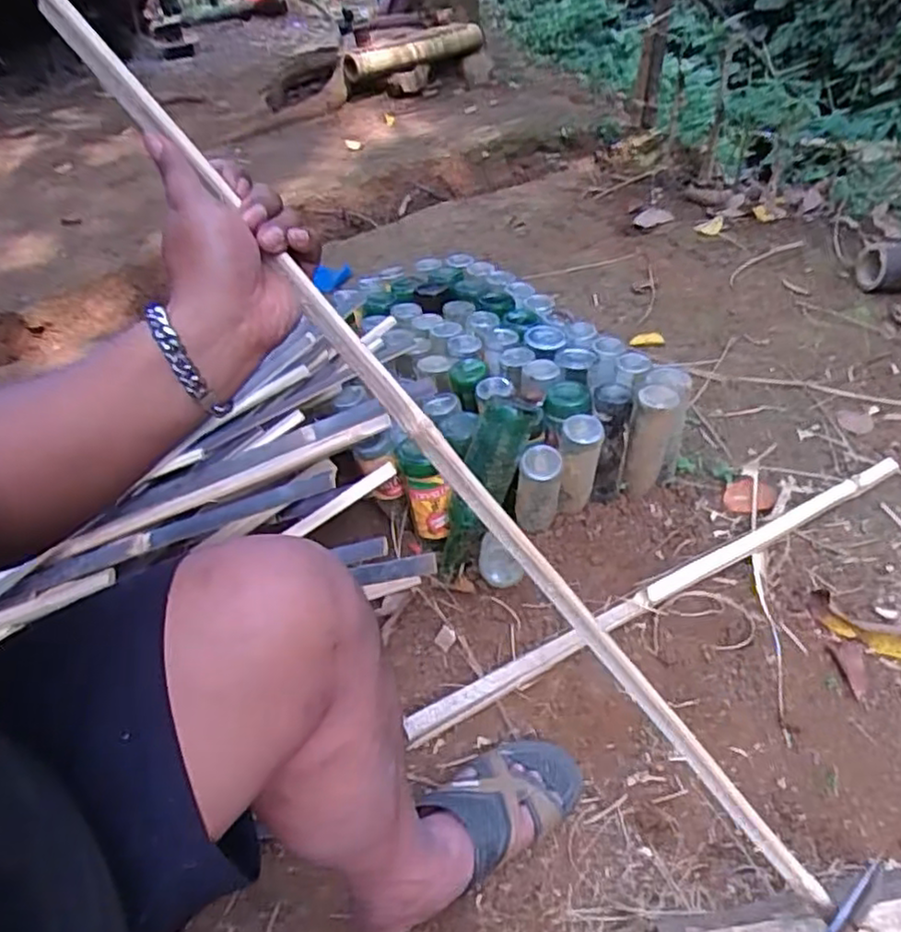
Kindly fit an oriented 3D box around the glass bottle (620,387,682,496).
[{"bbox_3d":[0.307,-0.030,1.046,0.069,0.193,0.079,11,45,18],"label":"glass bottle"}]

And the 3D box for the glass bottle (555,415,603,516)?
[{"bbox_3d":[0.189,0.003,0.995,0.061,0.148,0.066,7,44,14],"label":"glass bottle"}]

